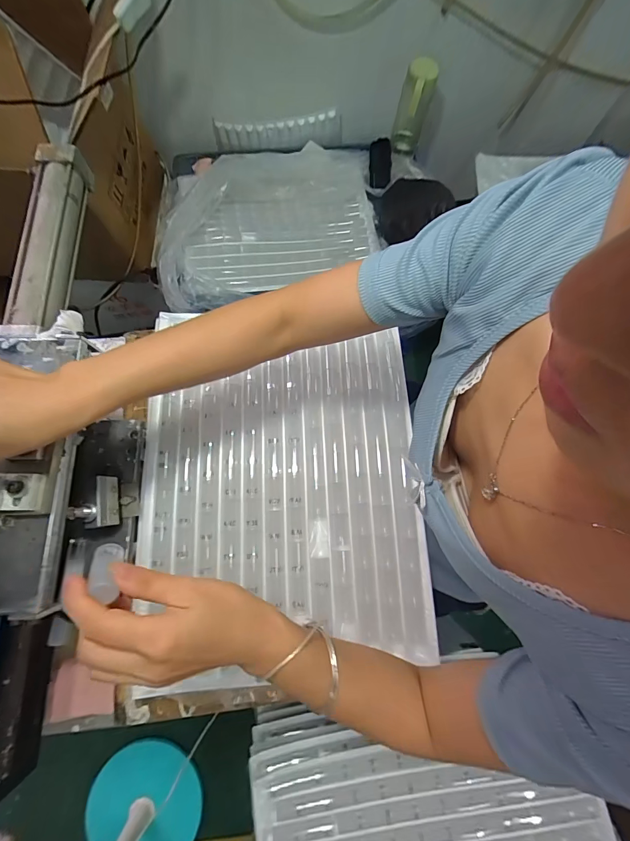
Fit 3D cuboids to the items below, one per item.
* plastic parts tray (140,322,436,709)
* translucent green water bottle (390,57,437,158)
[{"bbox_3d":[-0.038,0.086,0.434,0.337,0.014,0.391,-5,76,-3],"label":"plastic parts tray"},{"bbox_3d":[0.221,-0.704,0.796,0.068,0.172,0.063,16,76,3],"label":"translucent green water bottle"}]

